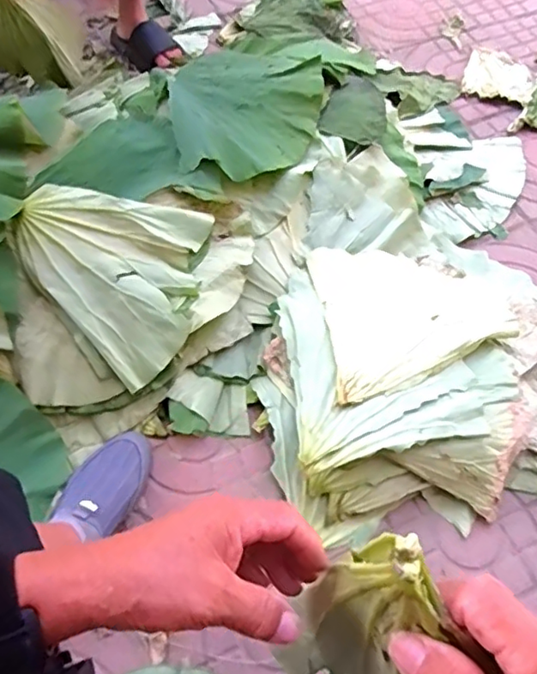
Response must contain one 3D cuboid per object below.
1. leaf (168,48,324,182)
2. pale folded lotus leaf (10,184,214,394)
[{"bbox_3d":[-0.038,-0.440,1.146,0.296,0.066,0.336,-6,60,-5],"label":"leaf"},{"bbox_3d":[-0.262,-0.088,0.948,0.289,0.035,0.295,8,76,-5],"label":"pale folded lotus leaf"}]

